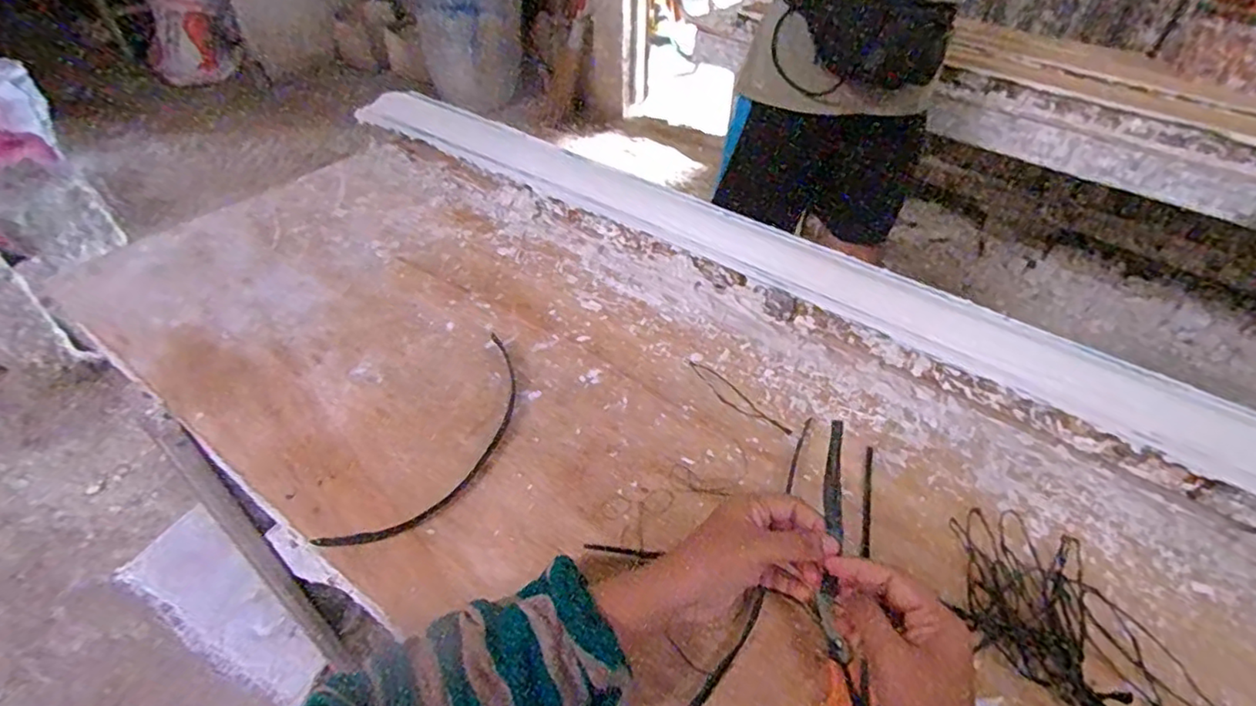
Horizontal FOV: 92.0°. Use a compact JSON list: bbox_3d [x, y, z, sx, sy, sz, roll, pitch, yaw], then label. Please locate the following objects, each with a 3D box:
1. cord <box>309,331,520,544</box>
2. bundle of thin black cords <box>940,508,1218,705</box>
[{"bbox_3d":[-0.159,0.078,0.557,0.080,0.009,0.266,17,46,15],"label":"cord"},{"bbox_3d":[0.316,0.196,0.448,0.121,0.016,0.175,-16,46,-17],"label":"bundle of thin black cords"}]

